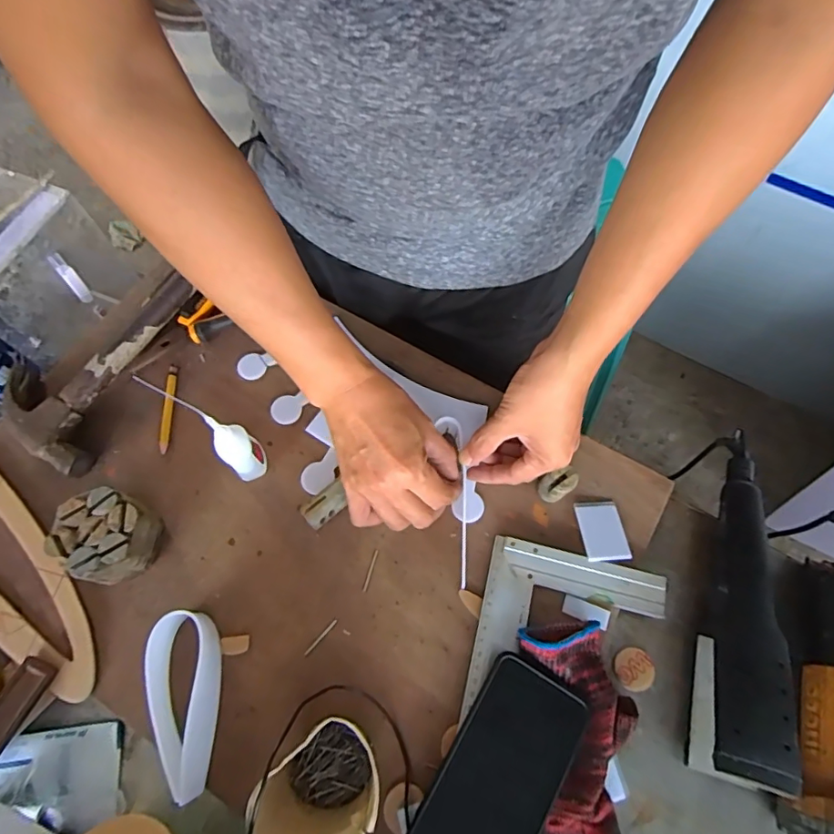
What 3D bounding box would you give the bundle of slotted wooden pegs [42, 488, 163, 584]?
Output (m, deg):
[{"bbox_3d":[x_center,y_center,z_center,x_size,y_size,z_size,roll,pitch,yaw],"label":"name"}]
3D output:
[{"bbox_3d":[-0.267,0.103,0.451,0.071,0.053,0.069,0,66,-1],"label":"bundle of slotted wooden pegs"}]

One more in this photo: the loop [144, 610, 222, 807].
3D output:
[{"bbox_3d":[-0.185,0.223,0.410,0.049,0.041,0.131,-3,67,-2],"label":"loop"}]

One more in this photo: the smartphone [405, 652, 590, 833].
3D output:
[{"bbox_3d":[0.061,0.269,0.385,0.079,0.014,0.160,29,70,15],"label":"smartphone"}]

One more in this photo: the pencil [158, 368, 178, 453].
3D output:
[{"bbox_3d":[-0.251,-0.009,0.521,0.010,0.005,0.093,-4,66,-3],"label":"pencil"}]

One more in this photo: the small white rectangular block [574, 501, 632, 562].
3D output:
[{"bbox_3d":[0.168,0.103,0.472,0.040,0.004,0.055,0,59,-9],"label":"small white rectangular block"}]

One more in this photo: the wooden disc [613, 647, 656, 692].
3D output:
[{"bbox_3d":[0.188,0.218,0.447,0.033,0.004,0.032,0,66,-1],"label":"wooden disc"}]

